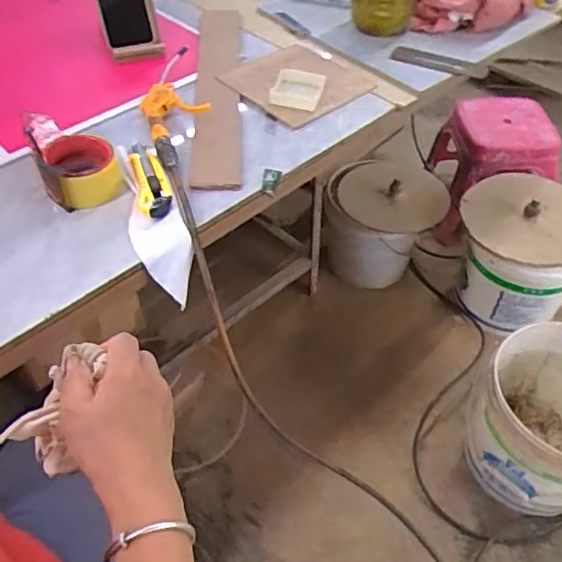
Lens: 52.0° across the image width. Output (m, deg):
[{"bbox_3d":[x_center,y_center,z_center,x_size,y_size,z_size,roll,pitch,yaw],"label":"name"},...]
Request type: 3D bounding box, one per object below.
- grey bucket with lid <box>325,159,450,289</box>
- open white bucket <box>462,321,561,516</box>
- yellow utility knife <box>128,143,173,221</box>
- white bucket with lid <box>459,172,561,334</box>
[{"bbox_3d":[0.260,-0.162,1.547,0.285,0.268,0.300,1,50,-1],"label":"grey bucket with lid"},{"bbox_3d":[0.544,0.278,1.169,0.294,0.288,0.330,23,53,17],"label":"open white bucket"},{"bbox_3d":[-0.163,-0.126,0.720,0.040,0.018,0.142,-12,50,-11],"label":"yellow utility knife"},{"bbox_3d":[0.569,-0.044,1.417,0.295,0.318,0.276,1,50,-1],"label":"white bucket with lid"}]

